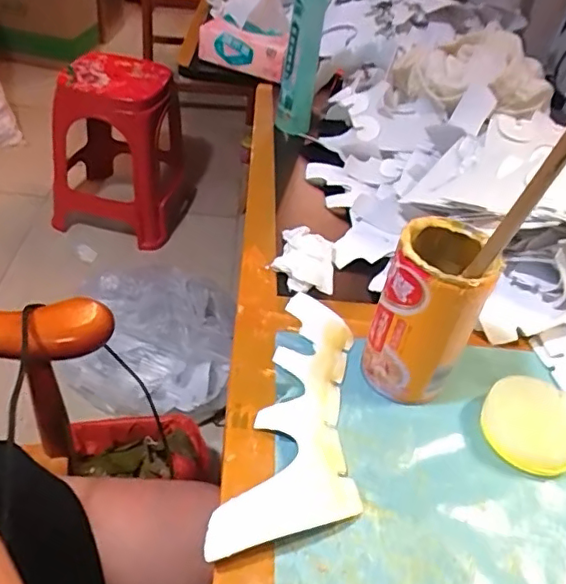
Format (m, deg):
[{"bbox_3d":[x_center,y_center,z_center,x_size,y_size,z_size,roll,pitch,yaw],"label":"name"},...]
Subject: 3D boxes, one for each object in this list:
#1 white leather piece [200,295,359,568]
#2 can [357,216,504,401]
[{"bbox_3d":[0.018,0.079,0.387,0.075,0.018,0.217,13,42,6],"label":"white leather piece"},{"bbox_3d":[0.099,0.014,0.391,0.061,0.116,0.059,4,41,-4],"label":"can"}]

